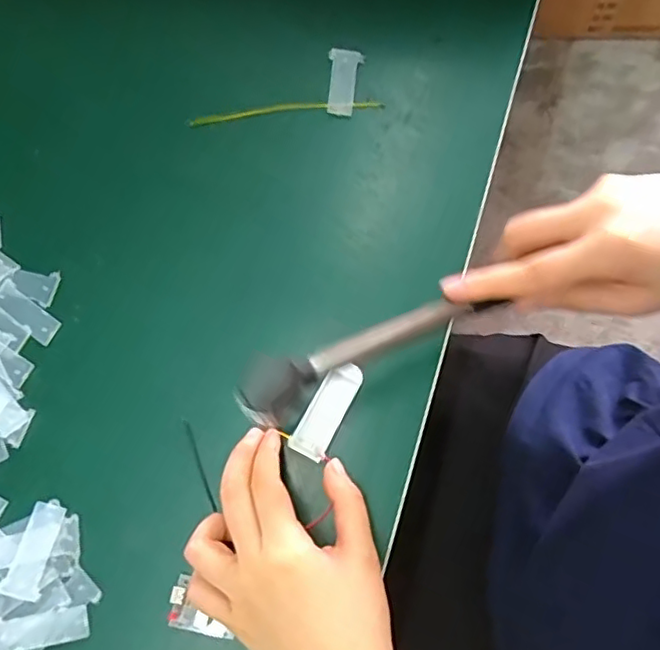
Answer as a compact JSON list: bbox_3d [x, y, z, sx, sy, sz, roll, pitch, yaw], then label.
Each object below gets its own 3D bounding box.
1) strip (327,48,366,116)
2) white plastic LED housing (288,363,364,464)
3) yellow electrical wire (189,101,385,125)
[{"bbox_3d":[0.010,-0.161,0.403,0.022,0.008,0.046,1,73,5],"label":"strip"},{"bbox_3d":[-0.001,0.048,0.344,0.020,0.004,0.057,29,77,7],"label":"white plastic LED housing"},{"bbox_3d":[-0.029,-0.141,0.402,0.126,0.010,0.007,-6,72,2],"label":"yellow electrical wire"}]

